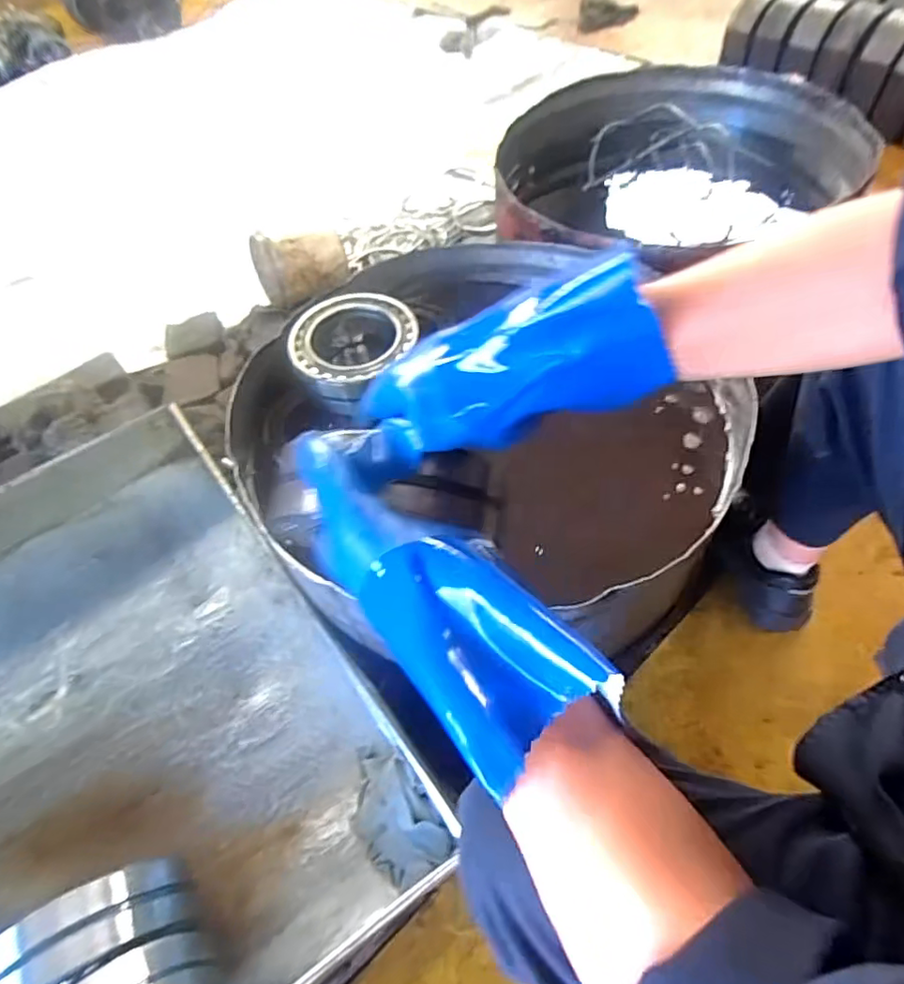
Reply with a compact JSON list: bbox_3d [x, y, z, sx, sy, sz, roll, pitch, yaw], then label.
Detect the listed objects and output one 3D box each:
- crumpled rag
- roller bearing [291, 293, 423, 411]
[{"bbox_3d":[-0.066,0.335,0.593,0.078,0.055,0.136,-35,58,-18],"label":"crumpled rag"},{"bbox_3d":[-0.128,-0.186,0.739,0.161,0.062,0.164,-3,54,4],"label":"roller bearing"}]

